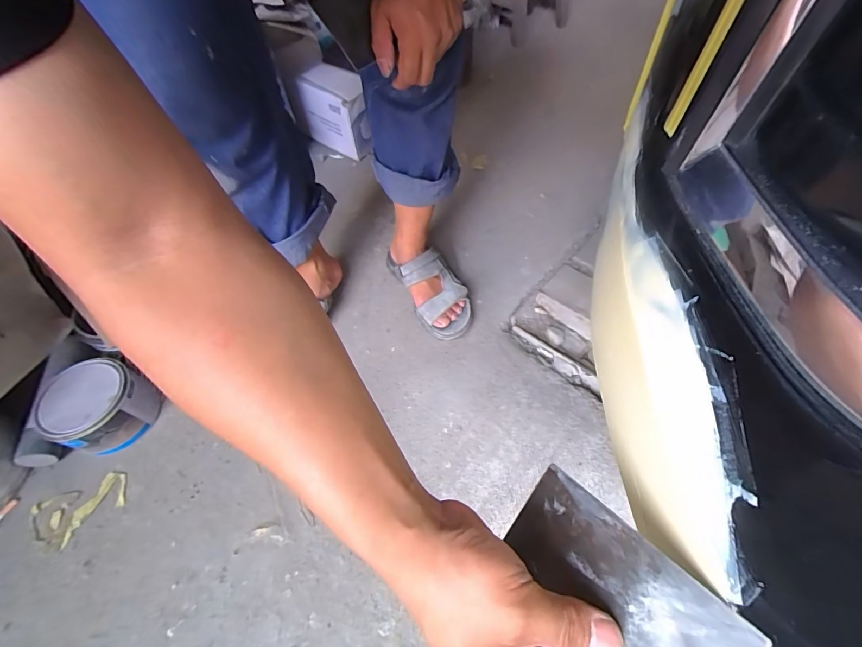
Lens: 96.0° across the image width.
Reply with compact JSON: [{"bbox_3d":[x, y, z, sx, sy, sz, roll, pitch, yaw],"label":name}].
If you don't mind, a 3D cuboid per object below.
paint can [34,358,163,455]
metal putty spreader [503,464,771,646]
[{"bbox_3d":[-0.530,0.127,0.613,0.134,0.093,0.132,-1,56,1],"label":"paint can"},{"bbox_3d":[0.093,0.145,0.208,0.072,0.004,0.131,-57,33,-1],"label":"metal putty spreader"}]

